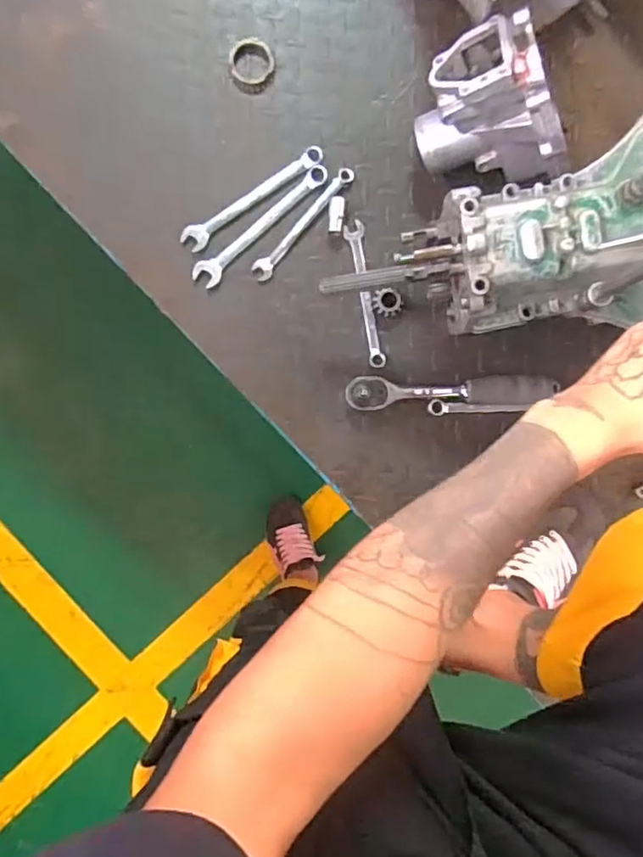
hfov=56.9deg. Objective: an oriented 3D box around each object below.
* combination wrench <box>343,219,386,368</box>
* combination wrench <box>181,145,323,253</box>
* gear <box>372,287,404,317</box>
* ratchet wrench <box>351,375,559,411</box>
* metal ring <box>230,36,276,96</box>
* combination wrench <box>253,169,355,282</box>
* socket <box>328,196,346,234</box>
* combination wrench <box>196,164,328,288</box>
[{"bbox_3d":[0.053,-0.157,0.695,0.023,0.010,0.170,-11,92,-2],"label":"combination wrench"},{"bbox_3d":[-0.080,-0.267,0.685,0.186,0.007,0.029,-36,92,-1],"label":"combination wrench"},{"bbox_3d":[0.077,-0.147,0.691,0.032,0.018,0.033,0,91,-2],"label":"gear"},{"bbox_3d":[0.147,-0.043,0.686,0.233,0.042,0.035,-2,91,-2],"label":"ratchet wrench"},{"bbox_3d":[-0.081,-0.418,0.685,0.053,0.014,0.055,0,91,-2],"label":"metal ring"},{"bbox_3d":[-0.022,-0.239,0.688,0.022,0.007,0.162,40,89,-3],"label":"combination wrench"},{"bbox_3d":[0.017,-0.249,0.688,0.017,0.012,0.041,7,91,-2],"label":"socket"},{"bbox_3d":[-0.071,-0.236,0.687,0.192,0.006,0.029,-43,92,-1],"label":"combination wrench"}]

